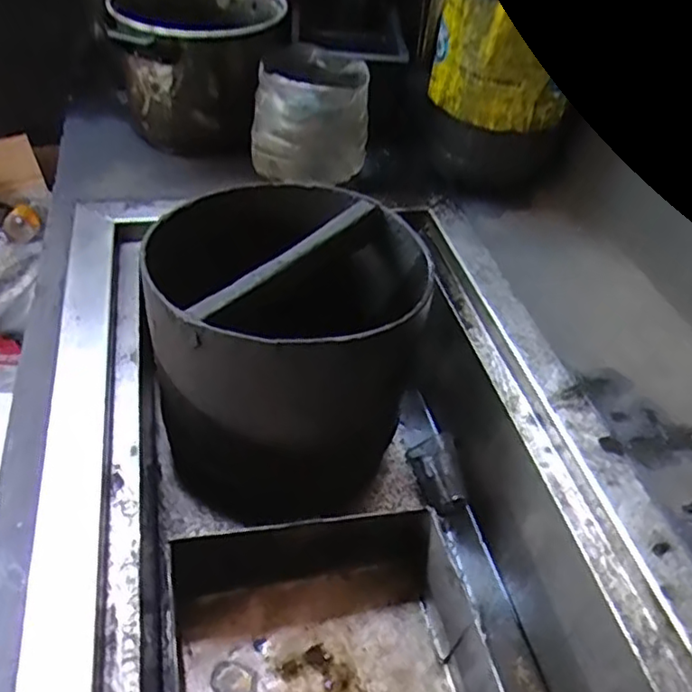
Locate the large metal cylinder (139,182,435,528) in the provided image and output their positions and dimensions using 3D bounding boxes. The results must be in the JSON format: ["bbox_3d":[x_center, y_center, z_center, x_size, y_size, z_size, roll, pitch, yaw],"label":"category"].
[{"bbox_3d":[-0.059,0.000,0.763,0.279,0.293,0.284,4,43,-4],"label":"large metal cylinder"}]

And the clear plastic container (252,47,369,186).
[{"bbox_3d":[-0.049,-0.333,0.918,0.155,0.135,0.149,5,43,-2],"label":"clear plastic container"}]

